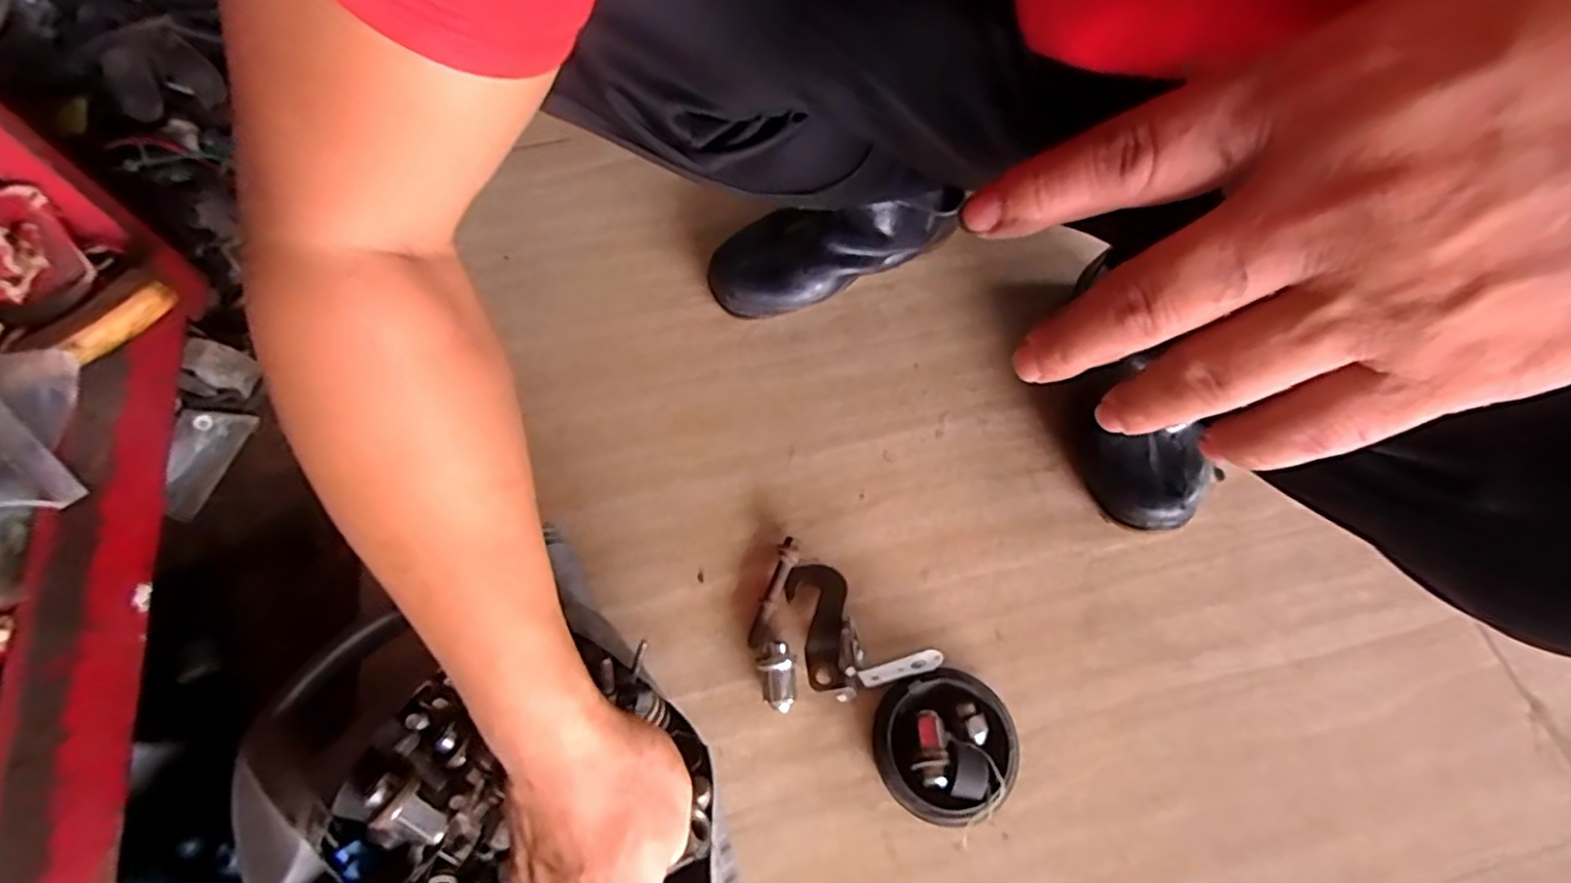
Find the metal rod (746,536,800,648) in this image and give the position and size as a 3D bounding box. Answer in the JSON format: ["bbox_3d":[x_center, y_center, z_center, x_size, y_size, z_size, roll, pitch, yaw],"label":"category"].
[{"bbox_3d":[-0.010,0.112,0.504,0.018,0.018,0.081,19,68,9],"label":"metal rod"}]

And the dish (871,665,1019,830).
[{"bbox_3d":[0.104,0.202,0.452,0.089,0.030,0.091,0,66,1],"label":"dish"}]

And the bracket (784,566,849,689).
[{"bbox_3d":[0.024,0.130,0.484,0.042,0.010,0.092,-4,53,-1],"label":"bracket"}]

